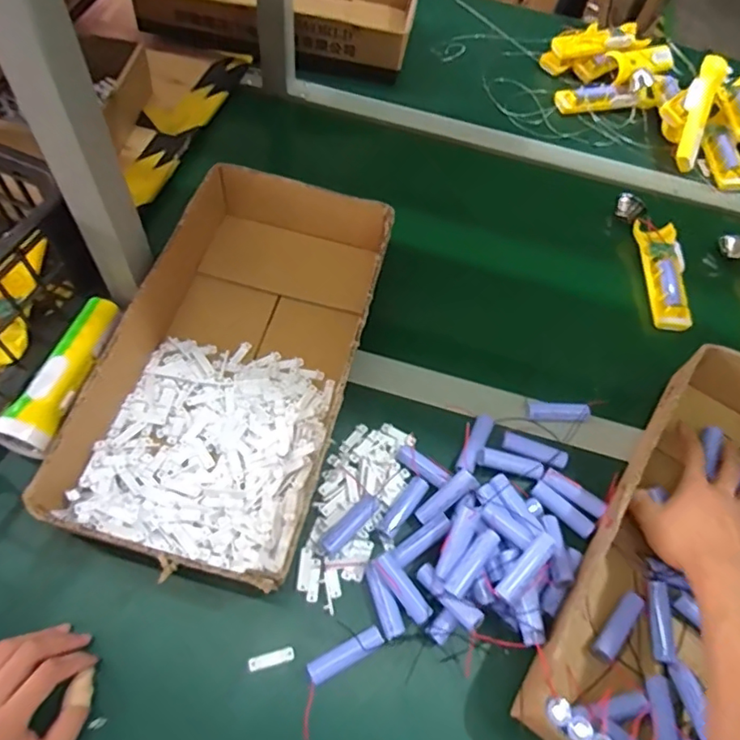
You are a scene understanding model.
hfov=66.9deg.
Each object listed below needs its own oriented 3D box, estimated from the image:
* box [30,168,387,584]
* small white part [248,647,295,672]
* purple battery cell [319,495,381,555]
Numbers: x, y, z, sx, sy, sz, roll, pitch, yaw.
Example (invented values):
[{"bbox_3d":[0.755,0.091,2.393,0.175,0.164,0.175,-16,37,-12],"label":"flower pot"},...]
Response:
[{"bbox_3d":[-0.128,-0.017,0.566,0.219,0.079,0.422,13,59,4],"label":"box"},{"bbox_3d":[-0.084,0.246,0.476,0.039,0.007,0.011,-11,62,-12],"label":"small white part"},{"bbox_3d":[-0.018,0.143,0.521,0.066,0.015,0.021,-36,70,-23],"label":"purple battery cell"}]

